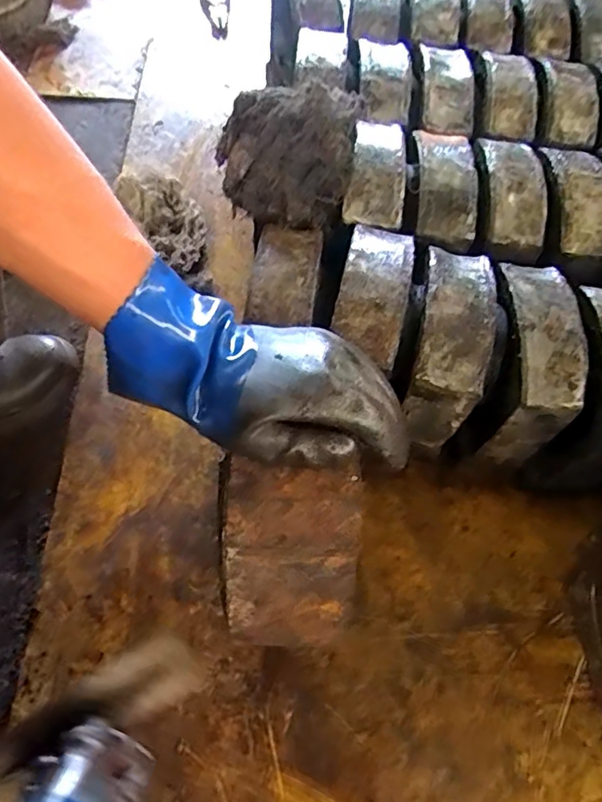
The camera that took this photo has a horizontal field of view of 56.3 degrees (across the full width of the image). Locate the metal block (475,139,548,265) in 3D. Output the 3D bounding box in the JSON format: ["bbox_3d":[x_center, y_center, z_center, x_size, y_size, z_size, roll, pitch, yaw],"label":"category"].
[{"bbox_3d":[0.222,-0.223,0.600,0.066,0.036,0.158,5,63,-2],"label":"metal block"}]

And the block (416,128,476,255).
[{"bbox_3d":[0.153,-0.230,0.597,0.060,0.031,0.150,6,63,-1],"label":"block"}]

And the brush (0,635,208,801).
[{"bbox_3d":[-0.178,0.264,0.463,0.198,0.049,0.049,-25,67,-21],"label":"brush"}]

